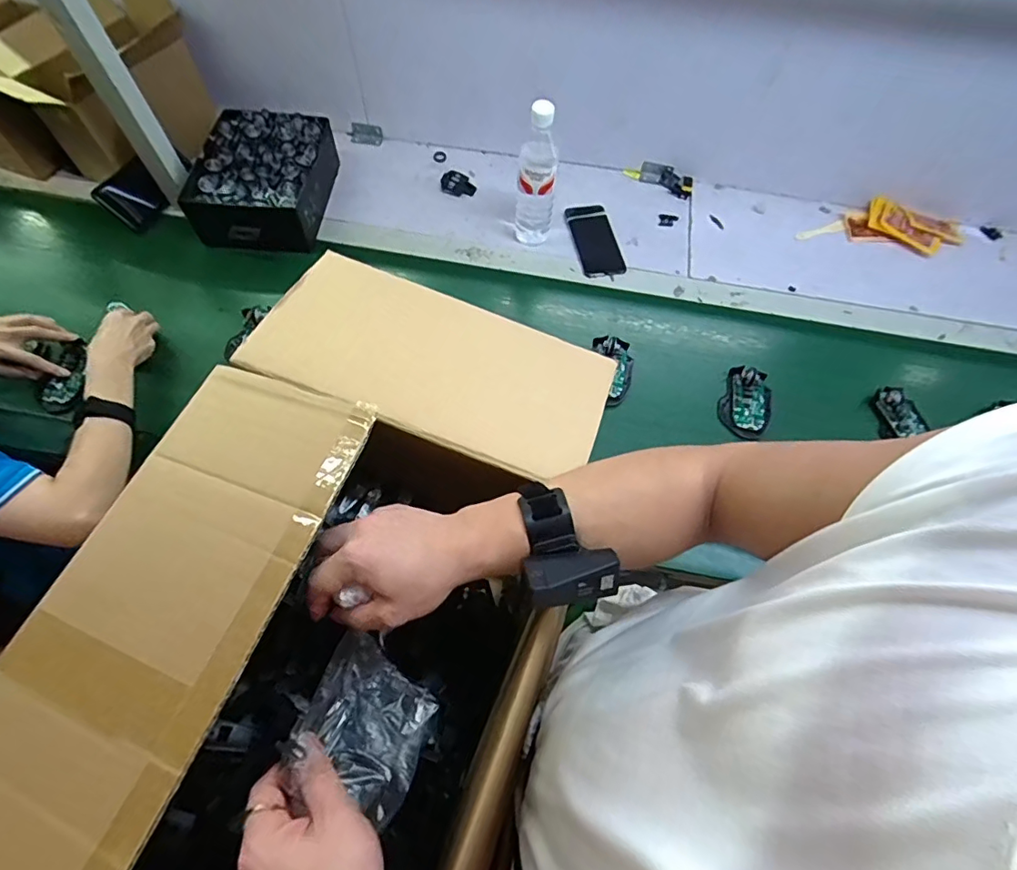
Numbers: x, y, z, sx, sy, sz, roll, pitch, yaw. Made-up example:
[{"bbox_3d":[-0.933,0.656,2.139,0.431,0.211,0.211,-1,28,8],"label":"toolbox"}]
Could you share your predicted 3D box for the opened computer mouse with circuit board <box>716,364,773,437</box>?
[{"bbox_3d":[0.356,-0.051,0.773,0.071,0.021,0.108,24,66,9],"label":"opened computer mouse with circuit board"}]

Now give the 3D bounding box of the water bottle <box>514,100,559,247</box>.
[{"bbox_3d":[0.045,-0.416,0.825,0.062,0.232,0.073,9,65,2],"label":"water bottle"}]

